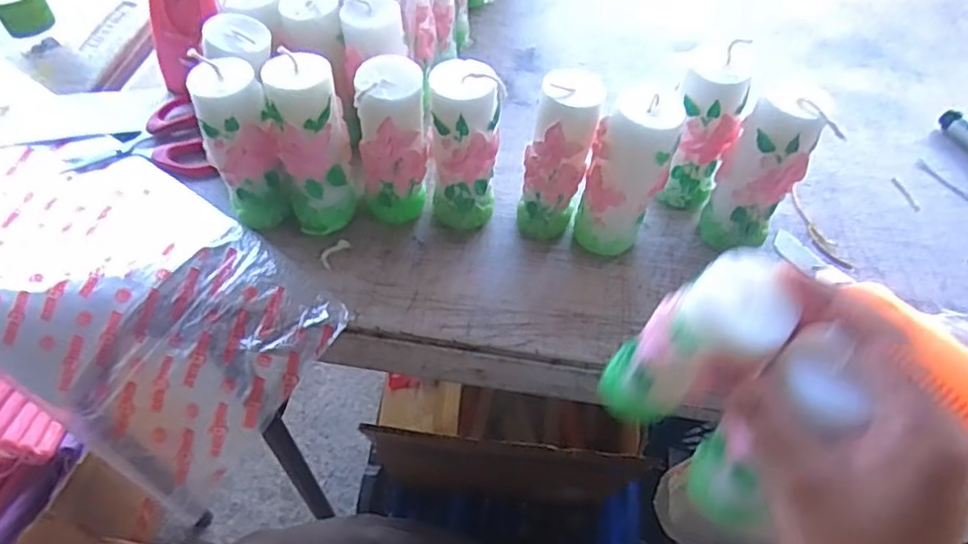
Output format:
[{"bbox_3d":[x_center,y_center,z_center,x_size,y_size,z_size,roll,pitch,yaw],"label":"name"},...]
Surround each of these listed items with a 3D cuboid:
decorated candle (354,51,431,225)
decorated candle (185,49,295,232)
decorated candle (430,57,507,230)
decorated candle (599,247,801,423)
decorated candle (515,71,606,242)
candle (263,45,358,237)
[{"bbox_3d":[-0.054,-0.073,0.392,0.040,0.110,0.033,-6,52,-7],"label":"decorated candle"},{"bbox_3d":[-0.144,-0.077,0.392,0.042,0.106,0.040,-19,54,-16],"label":"decorated candle"},{"bbox_3d":[-0.011,-0.071,0.395,0.039,0.109,0.034,1,51,0],"label":"decorated candle"},{"bbox_3d":[0.083,0.035,0.278,0.034,0.110,0.032,17,51,-9],"label":"decorated candle"},{"bbox_3d":[0.046,-0.064,0.393,0.033,0.108,0.038,23,54,16],"label":"decorated candle"},{"bbox_3d":[-0.103,-0.073,0.390,0.039,0.109,0.034,-10,52,-9],"label":"candle"}]

